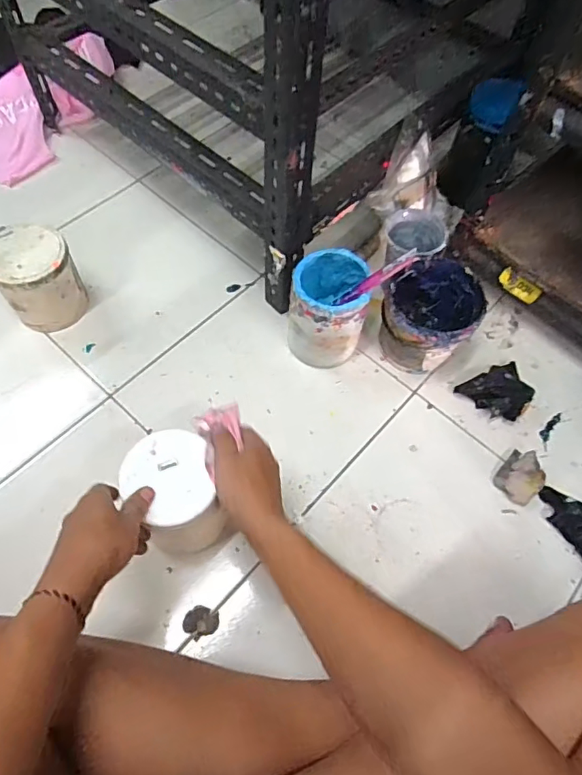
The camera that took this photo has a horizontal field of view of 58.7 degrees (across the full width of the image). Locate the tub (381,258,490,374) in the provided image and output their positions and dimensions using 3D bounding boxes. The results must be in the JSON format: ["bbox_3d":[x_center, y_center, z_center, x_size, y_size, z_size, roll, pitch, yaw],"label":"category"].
[{"bbox_3d":[0.187,-0.094,0.720,0.122,0.114,0.133,30,64,11],"label":"tub"}]

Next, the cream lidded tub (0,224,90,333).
[{"bbox_3d":[-0.346,-0.145,0.719,0.097,0.121,0.105,2,62,-3],"label":"cream lidded tub"}]

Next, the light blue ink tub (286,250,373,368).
[{"bbox_3d":[0.049,-0.103,0.706,0.096,0.139,0.105,2,62,-3],"label":"light blue ink tub"}]

